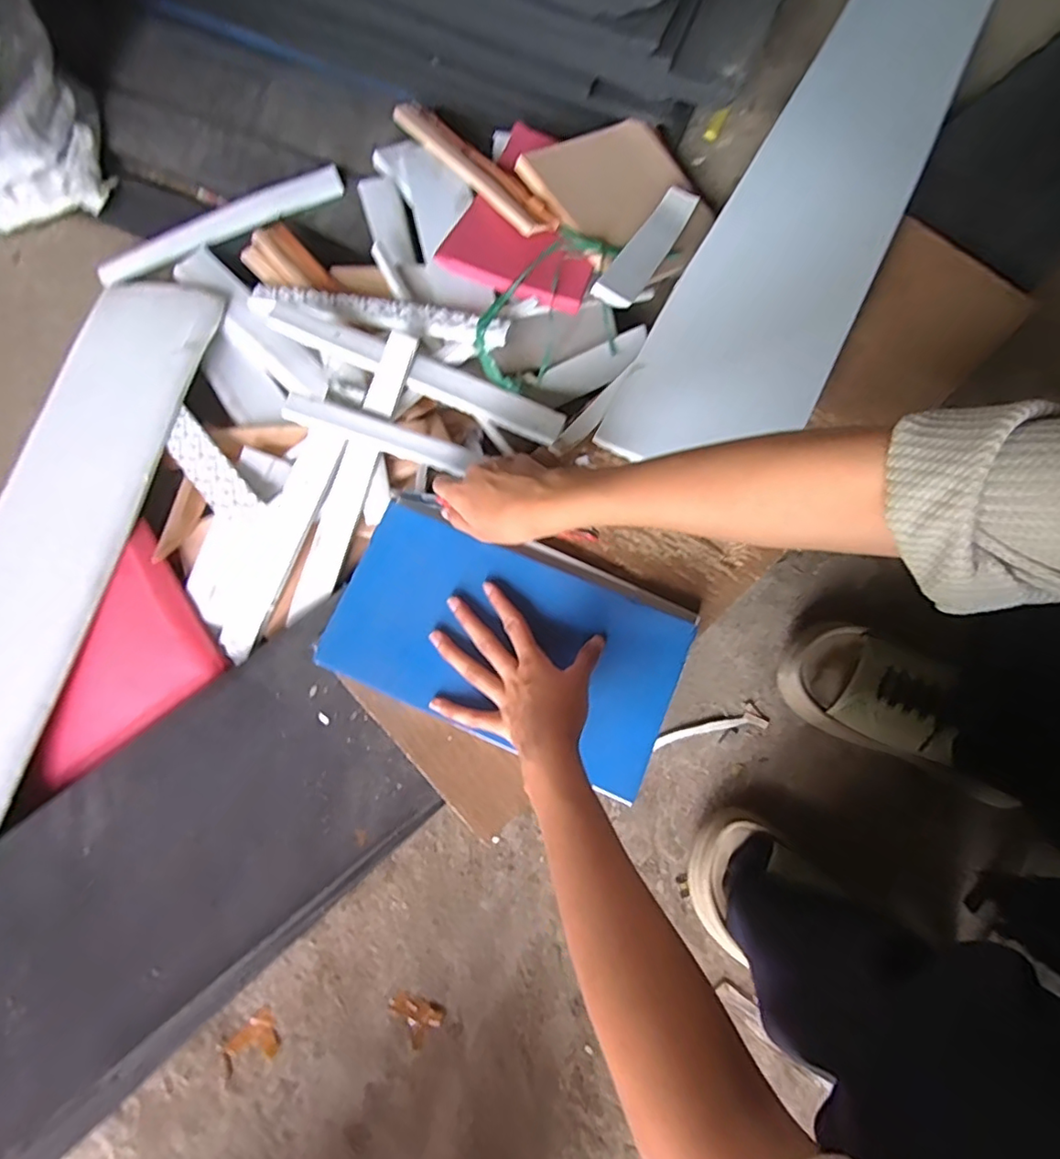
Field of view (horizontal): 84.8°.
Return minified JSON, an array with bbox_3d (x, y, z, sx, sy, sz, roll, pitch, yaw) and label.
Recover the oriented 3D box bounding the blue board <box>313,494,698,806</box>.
[{"bbox_3d":[-0.018,0.046,0.483,0.280,0.018,0.162,22,77,6],"label":"blue board"}]

